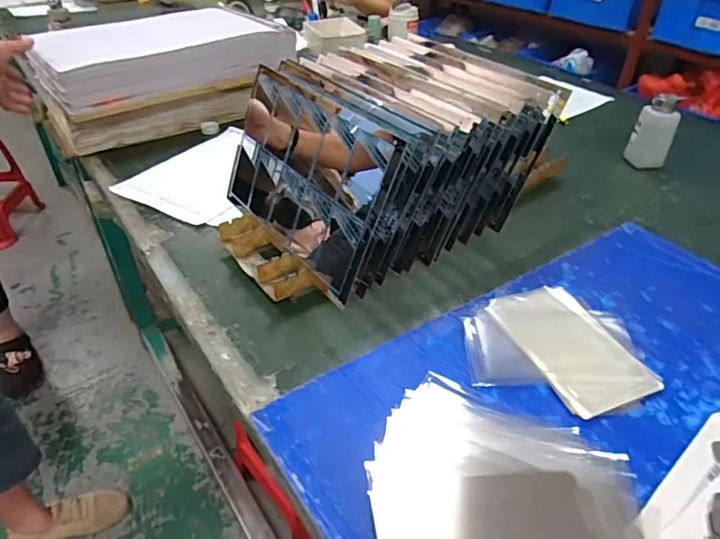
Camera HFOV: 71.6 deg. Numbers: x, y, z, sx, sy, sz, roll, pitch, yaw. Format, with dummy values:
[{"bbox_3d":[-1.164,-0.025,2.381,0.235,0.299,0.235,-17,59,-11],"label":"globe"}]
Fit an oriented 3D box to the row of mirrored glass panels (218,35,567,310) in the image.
[{"bbox_3d":[0.010,-0.141,0.684,0.389,0.215,0.288,-25,46,-27],"label":"row of mirrored glass panels"}]

